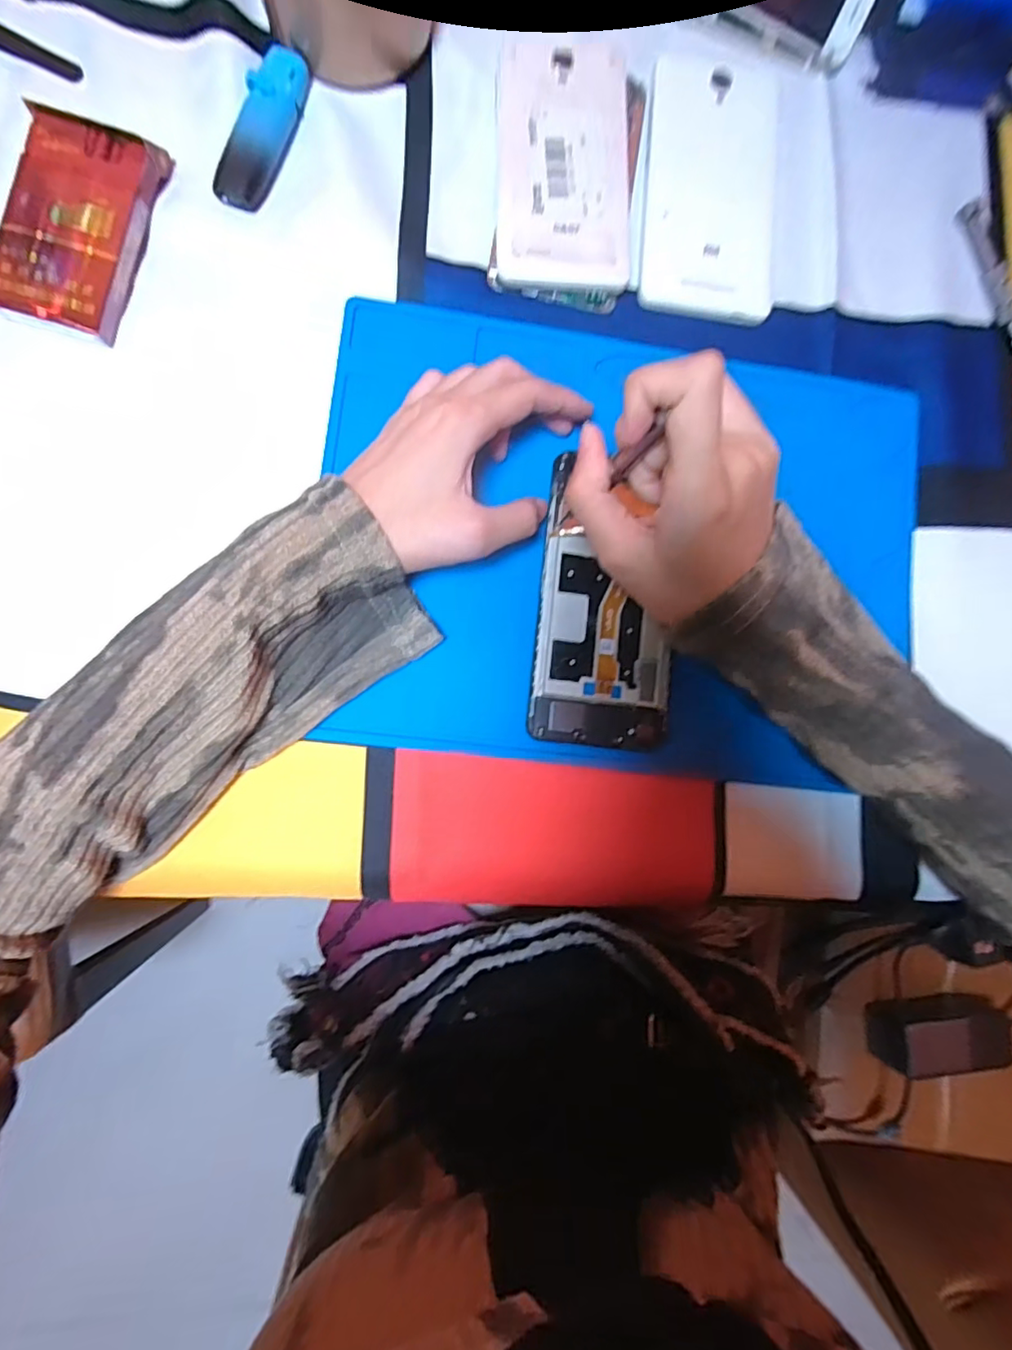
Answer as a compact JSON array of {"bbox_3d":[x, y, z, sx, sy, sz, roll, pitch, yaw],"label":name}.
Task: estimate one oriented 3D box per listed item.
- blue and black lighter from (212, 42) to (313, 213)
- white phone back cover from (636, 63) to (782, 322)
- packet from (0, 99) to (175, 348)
[{"bbox_3d":[-0.123,-0.280,0.297,0.026,0.012,0.086,17,84,-5],"label":"blue and black lighter"},{"bbox_3d":[0.116,-0.273,0.326,0.075,0.006,0.148,5,85,-6],"label":"white phone back cover"},{"bbox_3d":[-0.207,-0.215,0.282,0.056,0.018,0.102,15,84,-5],"label":"packet"}]

